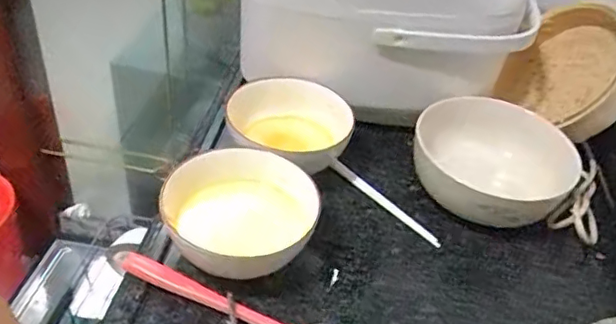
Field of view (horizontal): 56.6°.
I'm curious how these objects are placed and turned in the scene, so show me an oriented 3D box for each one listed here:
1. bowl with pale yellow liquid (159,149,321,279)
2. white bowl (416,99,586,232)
[{"bbox_3d":[-0.076,0.057,0.579,0.150,0.074,0.130,17,43,11],"label":"bowl with pale yellow liquid"},{"bbox_3d":[0.214,0.006,0.686,0.179,0.086,0.177,3,42,-3],"label":"white bowl"}]

